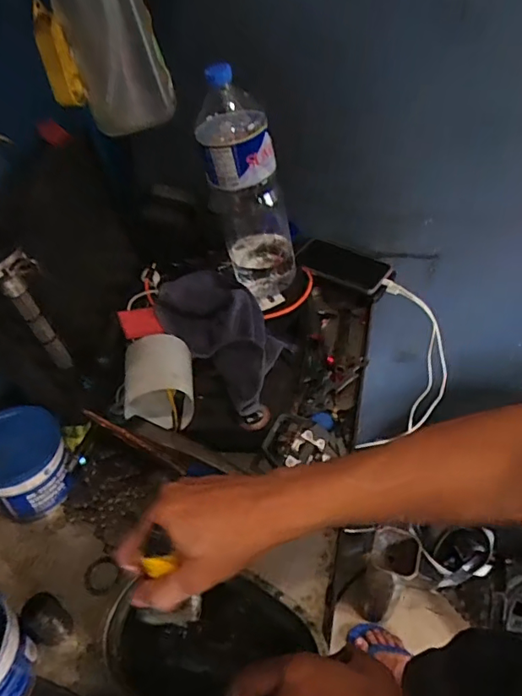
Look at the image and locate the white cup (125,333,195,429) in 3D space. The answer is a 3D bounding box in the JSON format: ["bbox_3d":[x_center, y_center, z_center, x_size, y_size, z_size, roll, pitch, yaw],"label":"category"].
[{"bbox_3d":[-0.125,0.039,0.649,0.085,0.069,0.112,-12,43,-5],"label":"white cup"}]

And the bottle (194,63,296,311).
[{"bbox_3d":[-0.015,-0.202,0.701,0.107,0.298,0.088,-4,45,1],"label":"bottle"}]

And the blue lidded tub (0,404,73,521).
[{"bbox_3d":[-0.276,0.136,0.612,0.096,0.093,0.100,-3,45,3],"label":"blue lidded tub"}]

